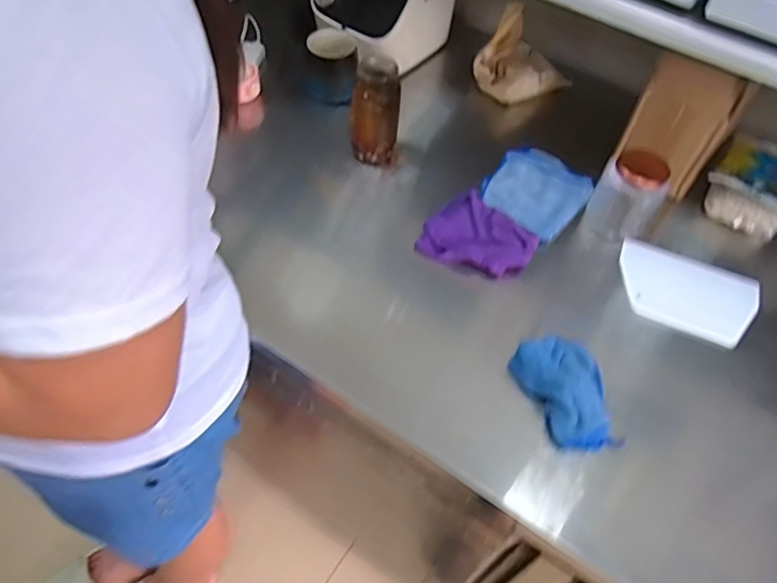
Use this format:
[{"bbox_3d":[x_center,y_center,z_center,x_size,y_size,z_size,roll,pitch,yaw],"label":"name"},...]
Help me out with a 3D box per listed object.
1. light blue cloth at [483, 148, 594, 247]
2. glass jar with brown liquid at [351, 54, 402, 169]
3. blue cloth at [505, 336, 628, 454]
[{"bbox_3d":[0.221,-0.152,0.873,0.134,0.019,0.171,32,58,18],"label":"light blue cloth"},{"bbox_3d":[-0.018,-0.255,0.847,0.065,0.150,0.058,14,54,6],"label":"glass jar with brown liquid"},{"bbox_3d":[0.210,0.114,0.672,0.094,0.041,0.135,-13,56,-13],"label":"blue cloth"}]

